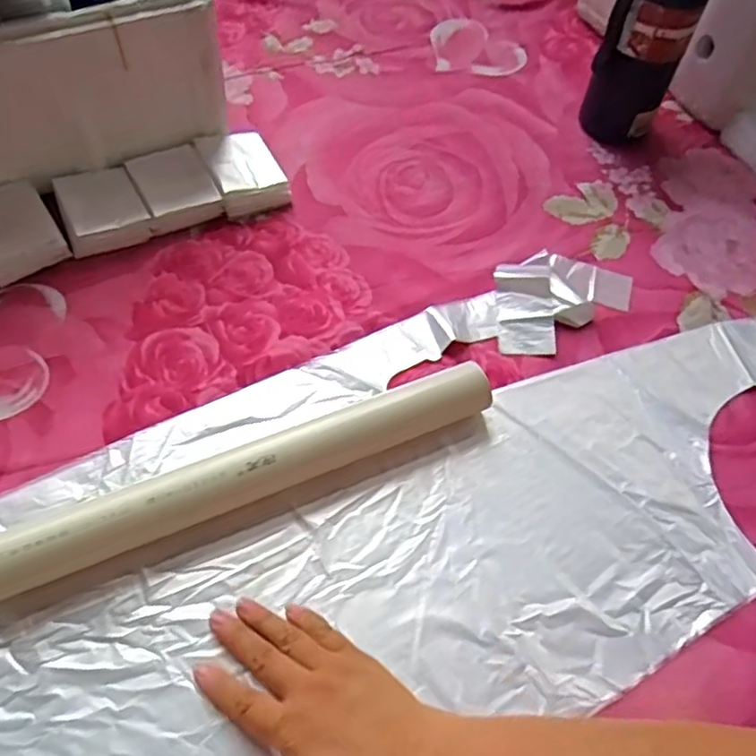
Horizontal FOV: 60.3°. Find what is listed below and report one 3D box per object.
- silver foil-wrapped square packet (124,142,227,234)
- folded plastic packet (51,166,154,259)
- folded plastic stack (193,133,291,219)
[{"bbox_3d":[-0.188,-0.177,0.604,0.065,0.025,0.086,-22,60,-19],"label":"silver foil-wrapped square packet"},{"bbox_3d":[-0.246,-0.152,0.583,0.069,0.028,0.087,-19,59,-17],"label":"folded plastic packet"},{"bbox_3d":[-0.129,-0.199,0.627,0.063,0.028,0.094,-20,60,-18],"label":"folded plastic stack"}]

